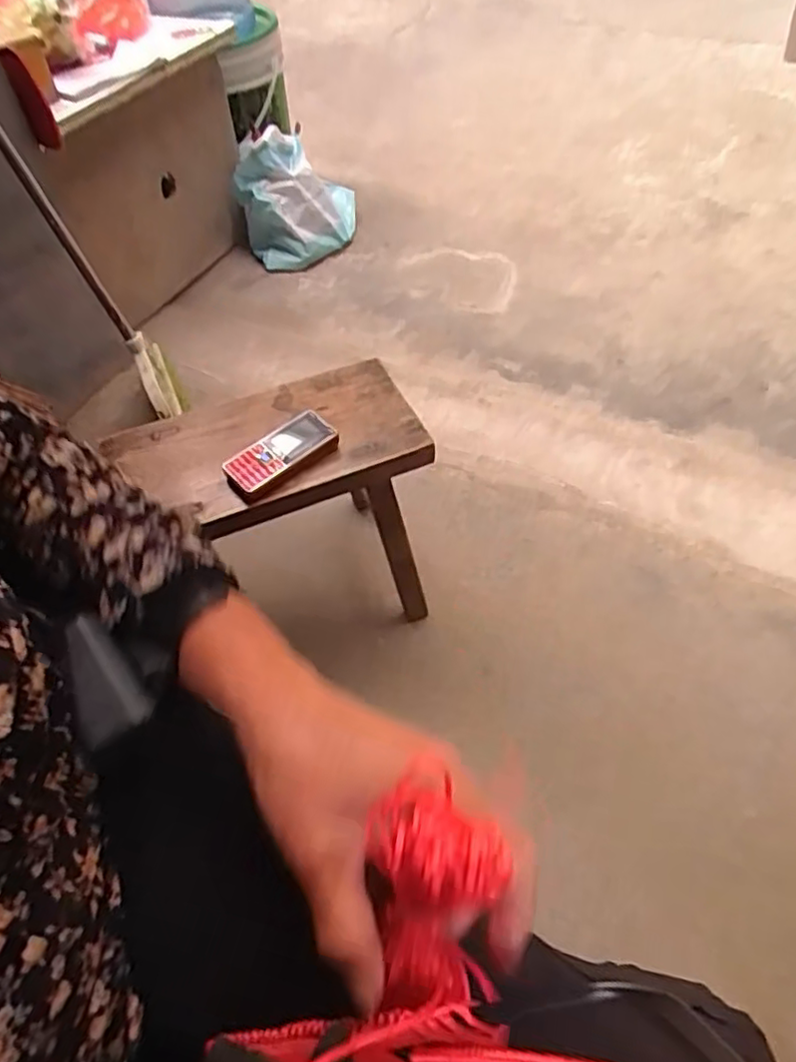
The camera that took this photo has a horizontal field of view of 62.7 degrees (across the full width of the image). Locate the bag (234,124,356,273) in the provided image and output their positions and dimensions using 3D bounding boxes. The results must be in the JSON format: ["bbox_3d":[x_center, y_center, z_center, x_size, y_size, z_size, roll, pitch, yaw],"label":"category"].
[{"bbox_3d":[-0.253,-0.839,1.657,0.287,0.245,0.244,-11,53,-3],"label":"bag"}]

